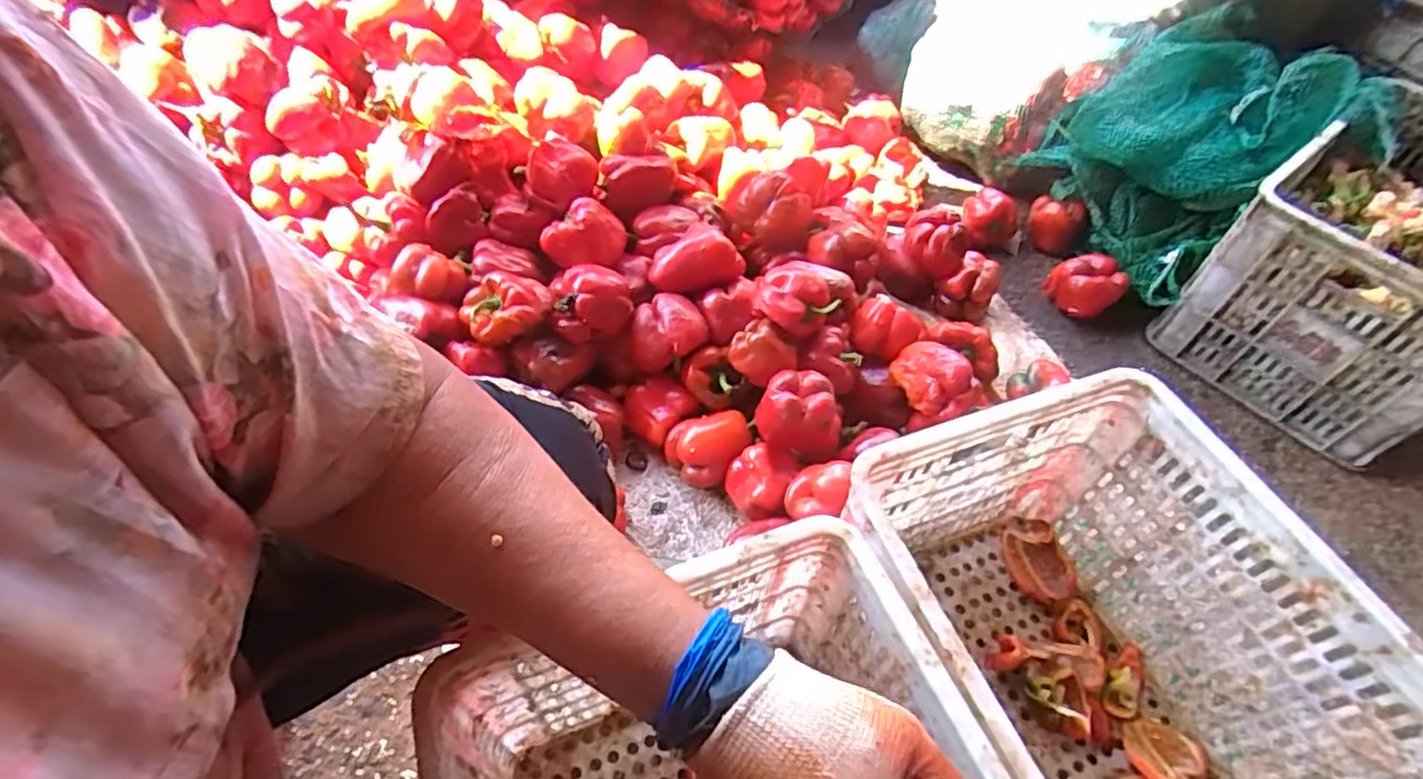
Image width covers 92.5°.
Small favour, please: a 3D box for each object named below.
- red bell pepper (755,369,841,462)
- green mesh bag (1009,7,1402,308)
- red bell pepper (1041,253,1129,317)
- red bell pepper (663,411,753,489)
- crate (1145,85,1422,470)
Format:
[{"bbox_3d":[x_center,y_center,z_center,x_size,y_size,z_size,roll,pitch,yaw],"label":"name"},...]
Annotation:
[{"bbox_3d":[0.111,0.030,0.839,0.106,0.086,0.076,18,53,10],"label":"red bell pepper"},{"bbox_3d":[0.799,-0.408,1.125,0.417,0.235,0.370,-21,57,-19],"label":"green mesh bag"},{"bbox_3d":[0.613,-0.168,1.120,0.102,0.073,0.093,0,52,-4],"label":"red bell pepper"},{"bbox_3d":[-0.002,0.073,0.892,0.097,0.068,0.088,-32,61,-25],"label":"red bell pepper"},{"bbox_3d":[1.006,-0.189,1.027,0.497,0.288,0.330,-32,61,-25],"label":"crate"}]

